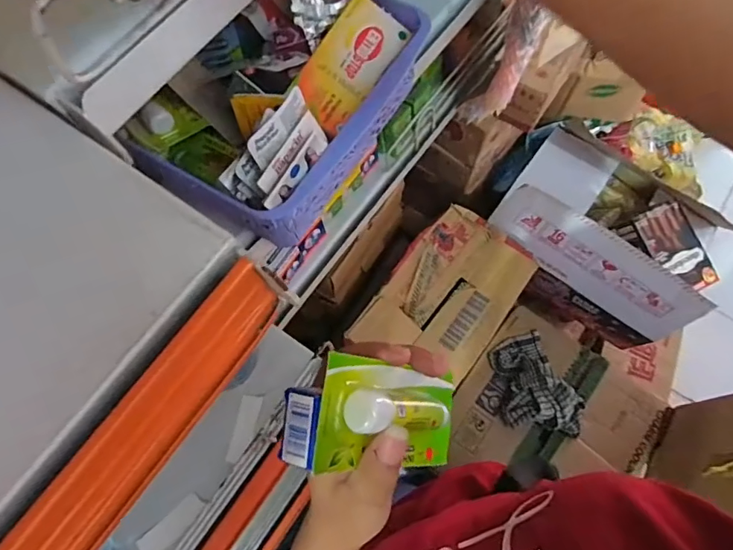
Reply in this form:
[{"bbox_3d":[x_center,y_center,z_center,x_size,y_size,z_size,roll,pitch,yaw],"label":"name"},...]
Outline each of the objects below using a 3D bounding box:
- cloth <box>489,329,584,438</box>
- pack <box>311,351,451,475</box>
[{"bbox_3d":[0.352,0.219,0.990,0.149,0.070,0.208,-9,70,0],"label":"cloth"},{"bbox_3d":[0.016,0.067,0.230,0.022,0.095,0.046,-17,64,38],"label":"pack"}]

